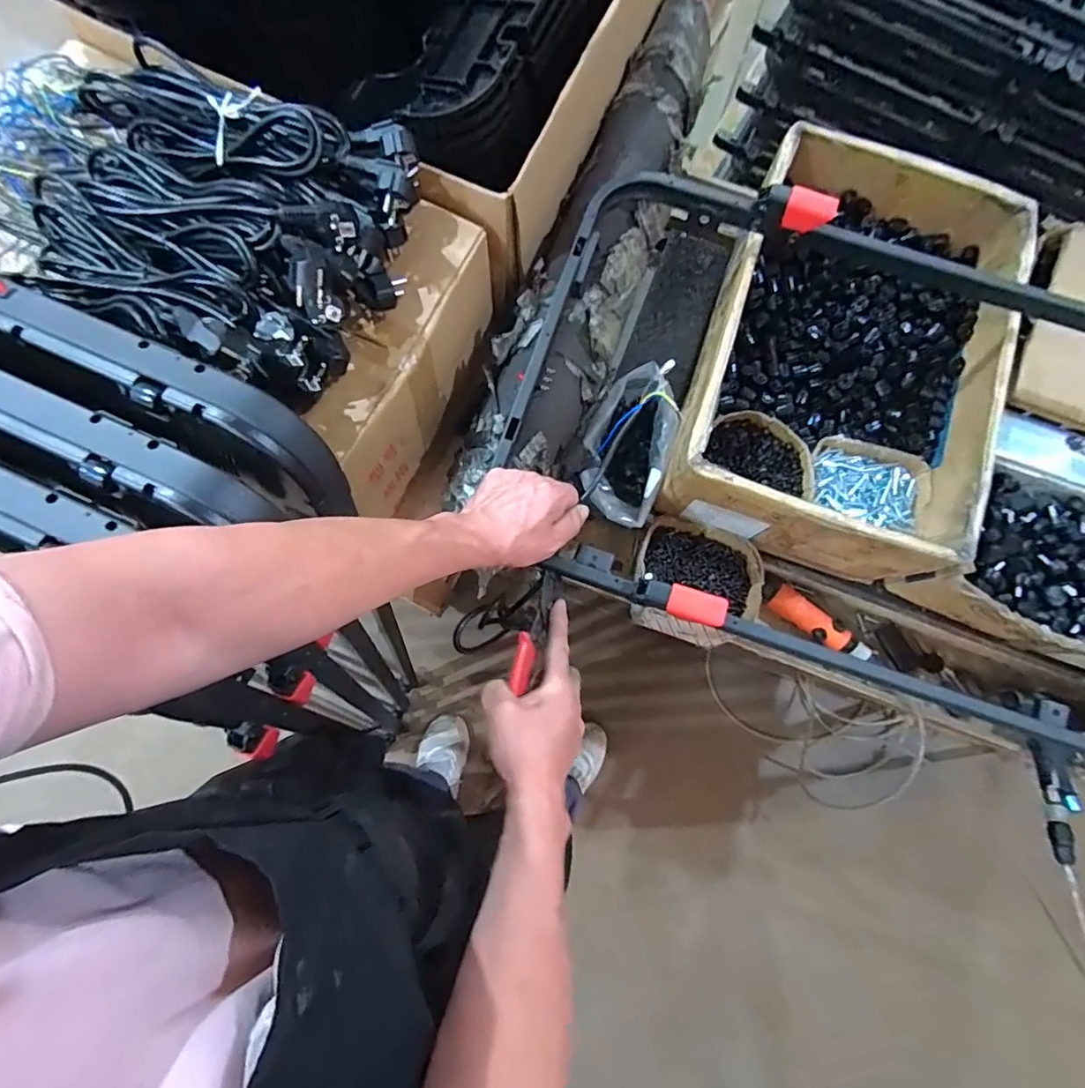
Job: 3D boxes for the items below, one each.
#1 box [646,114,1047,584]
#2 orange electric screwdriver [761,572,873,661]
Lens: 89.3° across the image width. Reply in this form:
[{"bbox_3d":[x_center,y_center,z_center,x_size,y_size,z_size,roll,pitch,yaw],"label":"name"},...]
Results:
[{"bbox_3d":[0.406,-0.250,0.731,0.353,0.132,0.516,19,78,2],"label":"box"},{"bbox_3d":[0.385,0.107,0.793,0.164,0.052,0.048,39,80,6],"label":"orange electric screwdriver"}]

